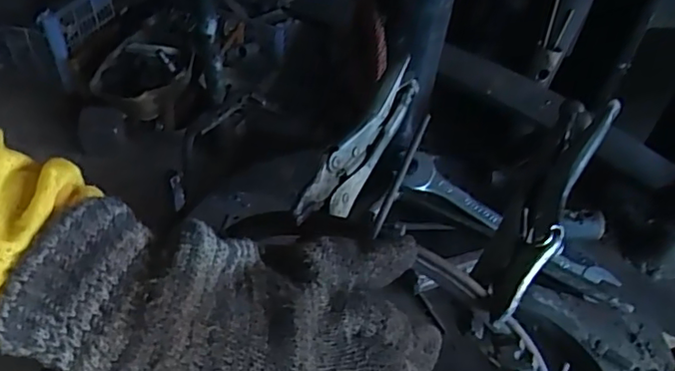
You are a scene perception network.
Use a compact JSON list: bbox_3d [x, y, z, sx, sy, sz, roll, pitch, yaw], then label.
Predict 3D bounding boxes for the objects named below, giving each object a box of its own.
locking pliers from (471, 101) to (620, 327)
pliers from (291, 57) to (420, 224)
[{"bbox_3d":[0.138,0.007,0.400,0.038,0.042,0.221,27,52,17],"label":"locking pliers"},{"bbox_3d":[0.021,-0.031,0.412,0.018,0.042,0.173,24,51,14],"label":"pliers"}]

